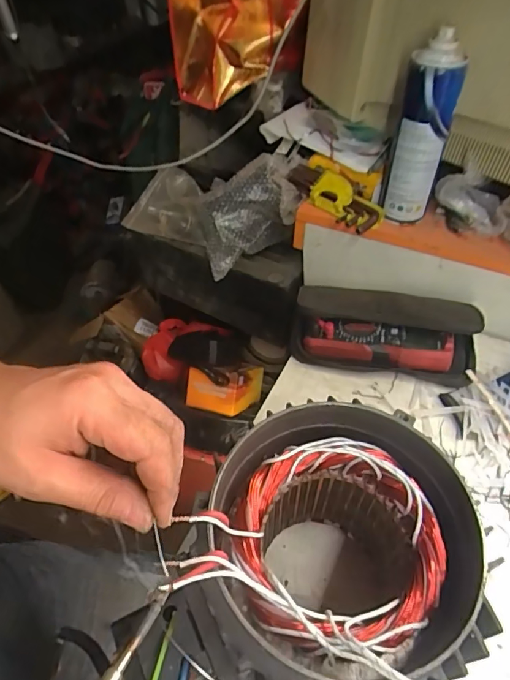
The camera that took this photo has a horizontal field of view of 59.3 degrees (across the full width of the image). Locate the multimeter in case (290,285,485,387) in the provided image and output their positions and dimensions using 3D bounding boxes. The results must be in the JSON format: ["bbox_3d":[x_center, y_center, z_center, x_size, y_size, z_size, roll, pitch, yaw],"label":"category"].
[{"bbox_3d":[0.170,-0.026,0.594,0.229,0.068,0.133,9,49,10],"label":"multimeter in case"}]

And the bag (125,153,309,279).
[{"bbox_3d":[-0.074,-0.215,0.774,0.338,0.141,0.149,10,47,34],"label":"bag"}]

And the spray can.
[{"bbox_3d":[0.201,-0.246,0.548,0.061,0.205,0.054,14,50,14],"label":"spray can"}]

